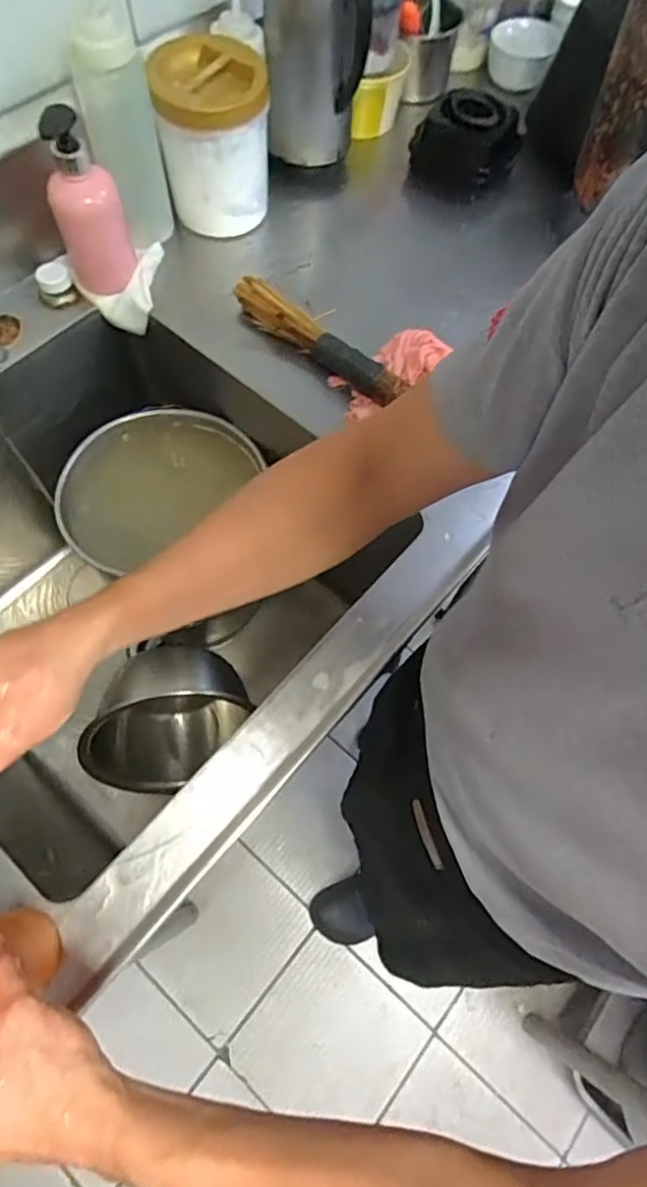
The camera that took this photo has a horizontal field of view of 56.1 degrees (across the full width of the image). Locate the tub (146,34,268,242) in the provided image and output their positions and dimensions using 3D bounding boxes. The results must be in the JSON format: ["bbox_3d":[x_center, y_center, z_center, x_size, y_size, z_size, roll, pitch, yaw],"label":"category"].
[{"bbox_3d":[-0.136,-0.574,0.780,0.128,0.181,0.145,-5,66,-4],"label":"tub"}]

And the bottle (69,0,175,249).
[{"bbox_3d":[-0.239,-0.543,0.725,0.078,0.242,0.091,-15,67,-8],"label":"bottle"}]

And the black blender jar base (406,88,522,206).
[{"bbox_3d":[0.212,-0.671,0.902,0.147,0.100,0.127,17,67,6],"label":"black blender jar base"}]

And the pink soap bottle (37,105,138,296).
[{"bbox_3d":[-0.273,-0.443,0.703,0.055,0.199,0.059,15,67,5],"label":"pink soap bottle"}]

